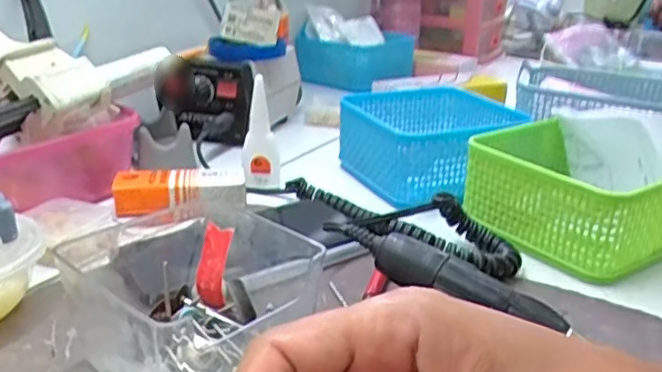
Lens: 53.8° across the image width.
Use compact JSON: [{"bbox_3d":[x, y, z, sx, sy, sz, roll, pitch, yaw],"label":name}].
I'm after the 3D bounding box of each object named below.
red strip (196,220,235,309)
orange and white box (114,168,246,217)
[{"bbox_3d":[-0.063,0.043,0.348,0.017,0.043,0.013,6,-3,9],"label":"red strip"},{"bbox_3d":[-0.115,0.003,0.499,0.095,0.022,0.037,-2,24,-11],"label":"orange and white box"}]

